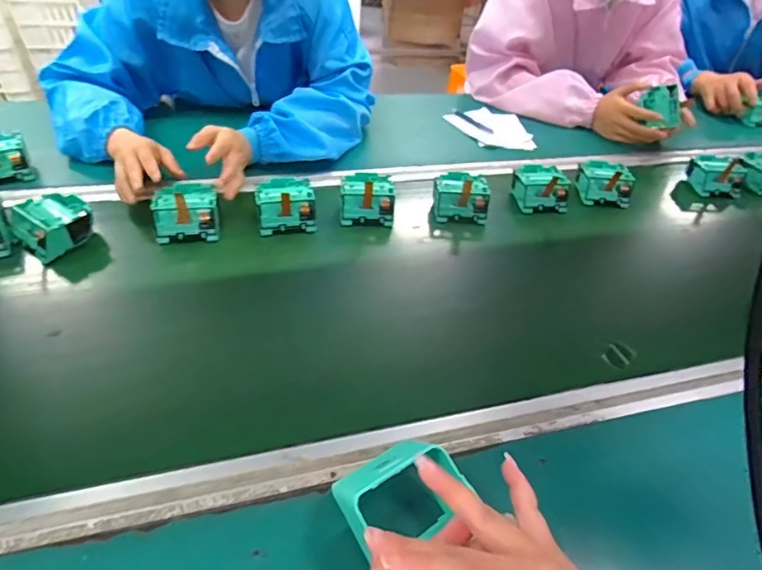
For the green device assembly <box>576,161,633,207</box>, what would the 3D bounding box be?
[{"bbox_3d":[0.349,-0.165,0.758,0.082,0.052,0.078,5,42,-1],"label":"green device assembly"}]

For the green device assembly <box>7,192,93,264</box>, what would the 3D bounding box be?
[{"bbox_3d":[-0.391,-0.075,0.578,0.081,0.041,0.077,33,49,27],"label":"green device assembly"}]

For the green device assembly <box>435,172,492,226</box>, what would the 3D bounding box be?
[{"bbox_3d":[0.115,-0.130,0.697,0.079,0.044,0.073,5,42,0],"label":"green device assembly"}]

